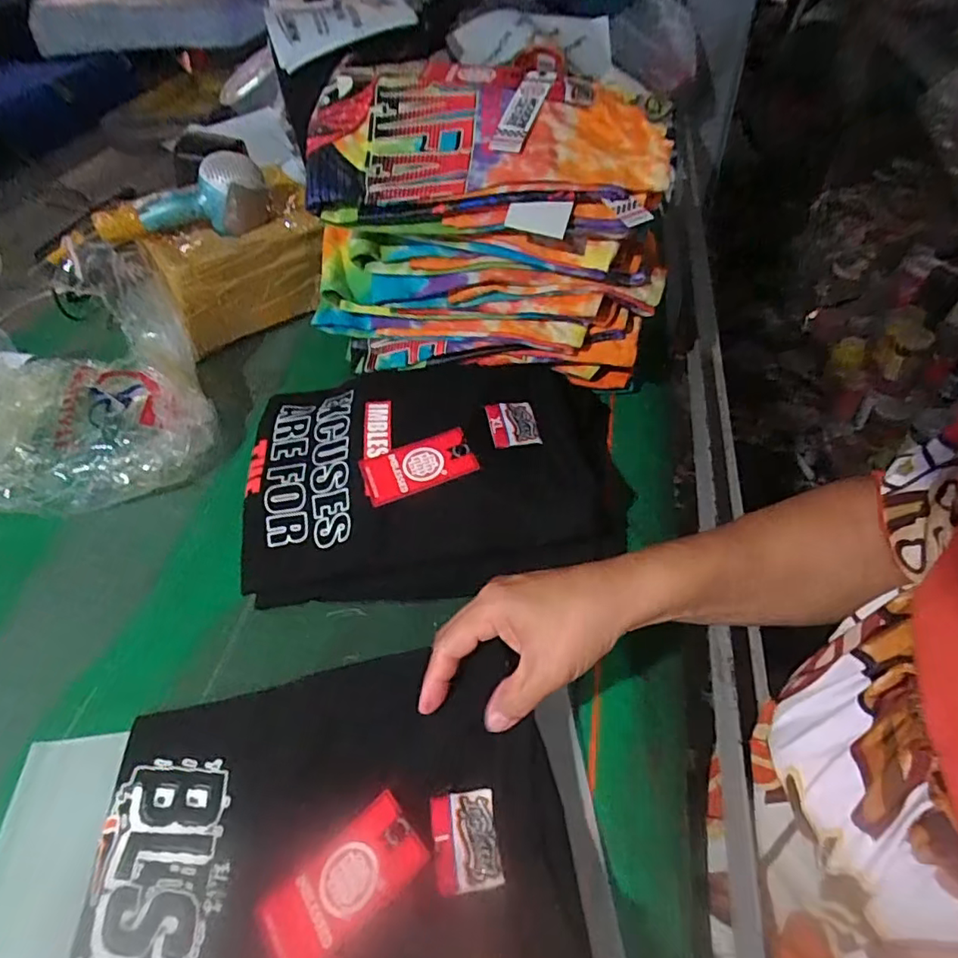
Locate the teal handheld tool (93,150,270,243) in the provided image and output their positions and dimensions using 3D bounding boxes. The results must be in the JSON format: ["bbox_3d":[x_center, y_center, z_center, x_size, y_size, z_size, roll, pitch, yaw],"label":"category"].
[{"bbox_3d":[-0.342,-0.318,0.668,0.186,0.066,0.062,-17,49,-10],"label":"teal handheld tool"}]

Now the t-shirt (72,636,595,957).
[{"bbox_3d":[-0.089,0.217,0.322,0.273,0.033,0.220,-10,49,-2],"label":"t-shirt"}]

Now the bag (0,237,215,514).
[{"bbox_3d":[-0.446,-0.088,0.580,0.298,0.107,0.289,-23,50,-15],"label":"bag"}]

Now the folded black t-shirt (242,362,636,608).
[{"bbox_3d":[-0.036,-0.017,0.501,0.316,0.063,0.231,-6,48,0],"label":"folded black t-shirt"}]

